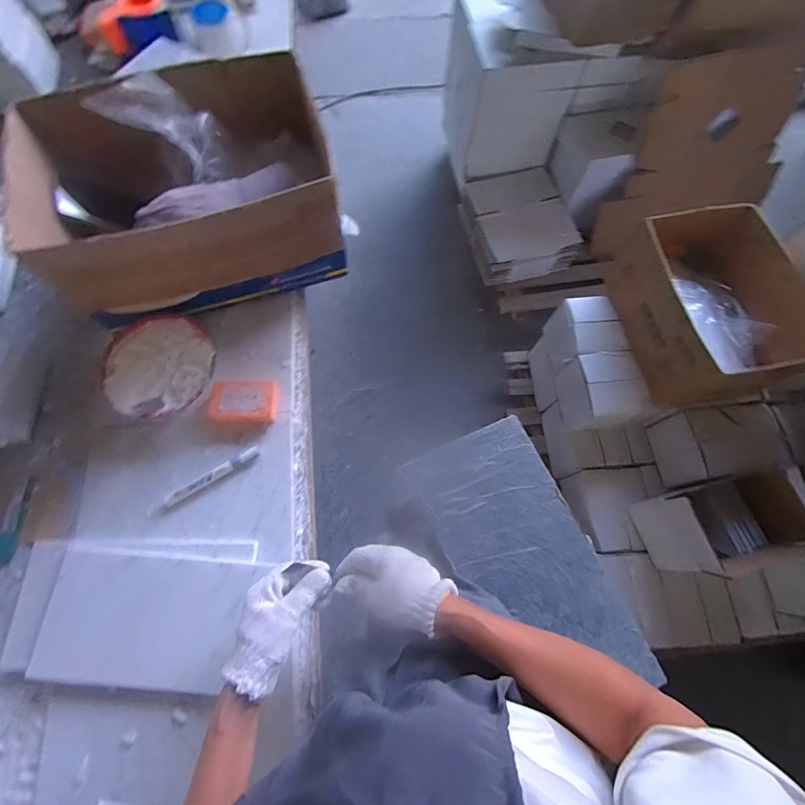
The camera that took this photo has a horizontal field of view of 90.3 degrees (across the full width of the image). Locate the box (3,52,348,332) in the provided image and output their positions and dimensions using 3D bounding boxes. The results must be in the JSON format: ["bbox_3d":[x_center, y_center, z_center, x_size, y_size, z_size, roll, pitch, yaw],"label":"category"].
[{"bbox_3d":[-0.326,-0.336,0.631,0.425,0.189,0.331,-14,74,-6],"label":"box"}]

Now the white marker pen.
[{"bbox_3d":[-0.292,0.115,0.587,0.172,0.012,0.018,-31,76,-10],"label":"white marker pen"}]

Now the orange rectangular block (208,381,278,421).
[{"bbox_3d":[-0.242,0.001,0.617,0.096,0.030,0.059,-1,73,-2],"label":"orange rectangular block"}]

